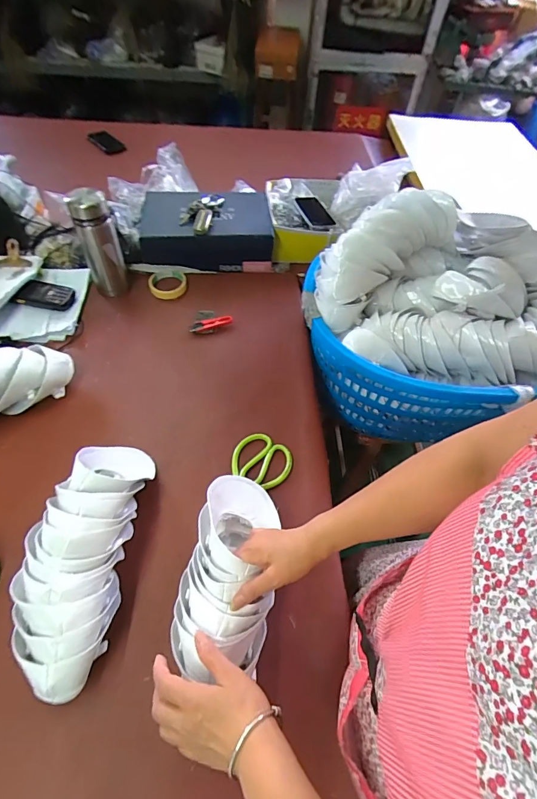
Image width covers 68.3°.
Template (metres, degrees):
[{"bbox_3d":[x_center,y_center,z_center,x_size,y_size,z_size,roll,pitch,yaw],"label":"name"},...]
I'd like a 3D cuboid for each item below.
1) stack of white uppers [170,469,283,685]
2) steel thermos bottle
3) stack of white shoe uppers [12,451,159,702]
[{"bbox_3d":[-0.050,0.230,0.541,0.120,0.082,0.262,9,48,3],"label":"stack of white uppers"},{"bbox_3d":[-0.376,-0.351,0.884,0.081,0.204,0.082,-8,54,-10],"label":"steel thermos bottle"},{"bbox_3d":[-0.261,0.198,0.558,0.118,0.106,0.343,6,53,0],"label":"stack of white shoe uppers"}]

